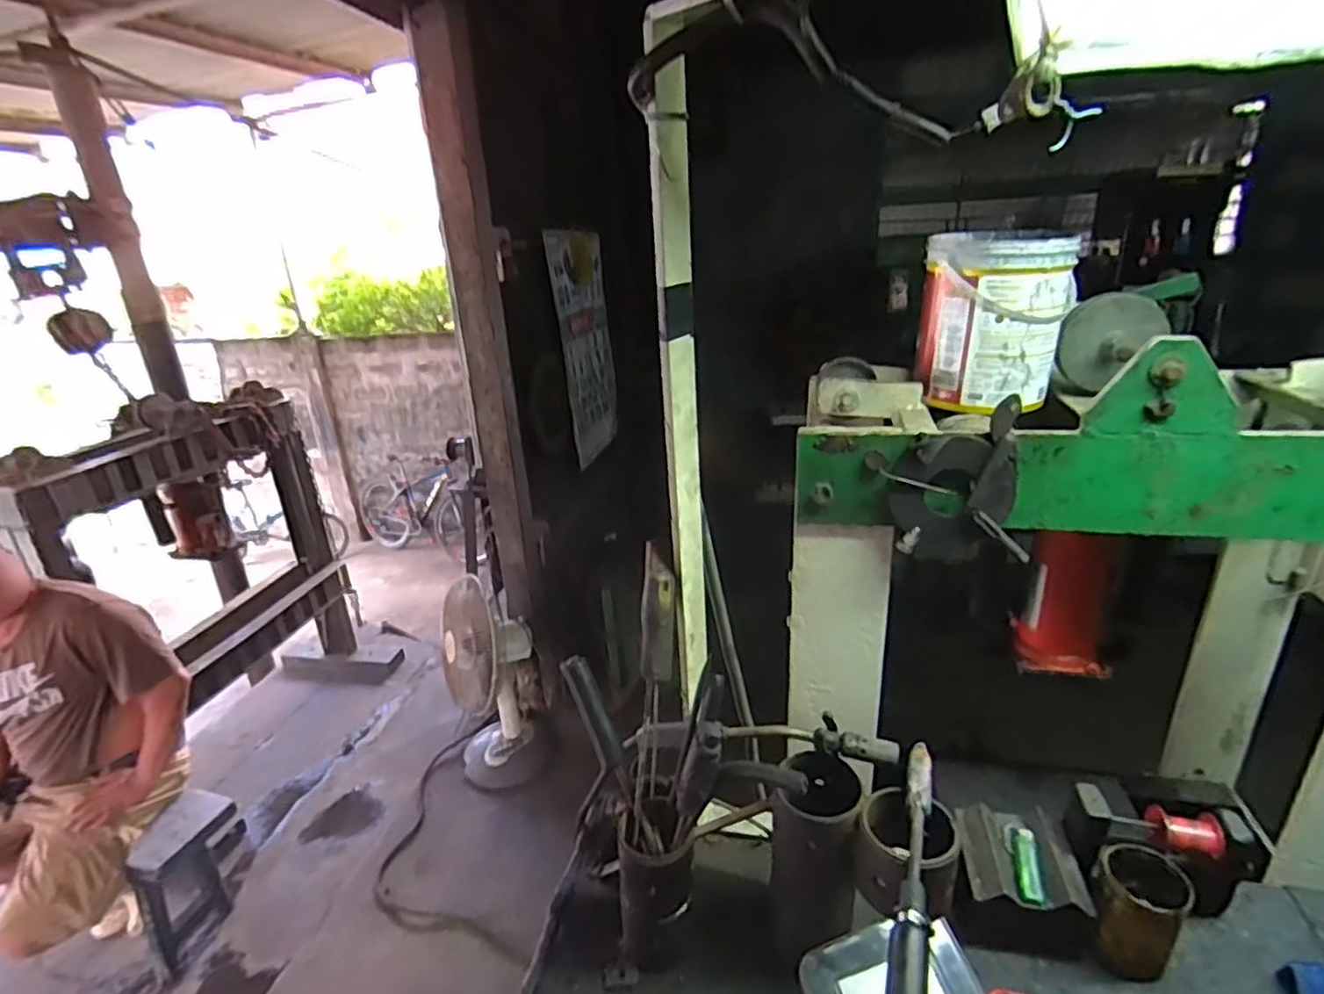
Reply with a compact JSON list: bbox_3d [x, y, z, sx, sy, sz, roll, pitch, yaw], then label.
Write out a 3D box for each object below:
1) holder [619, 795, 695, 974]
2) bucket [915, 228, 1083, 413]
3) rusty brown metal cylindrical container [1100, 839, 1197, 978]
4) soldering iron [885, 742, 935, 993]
[{"bbox_3d":[-0.004,0.430,0.730,0.085,0.178,0.071,-6,22,-6],"label":"holder"},{"bbox_3d":[0.431,-0.232,0.865,0.169,0.205,0.167,9,25,27],"label":"bucket"},{"bbox_3d":[0.505,0.442,0.707,0.078,0.103,0.077,-3,22,1],"label":"rusty brown metal cylindrical container"},{"bbox_3d":[0.219,0.322,0.573,0.028,0.031,0.282,6,24,22],"label":"soldering iron"}]

